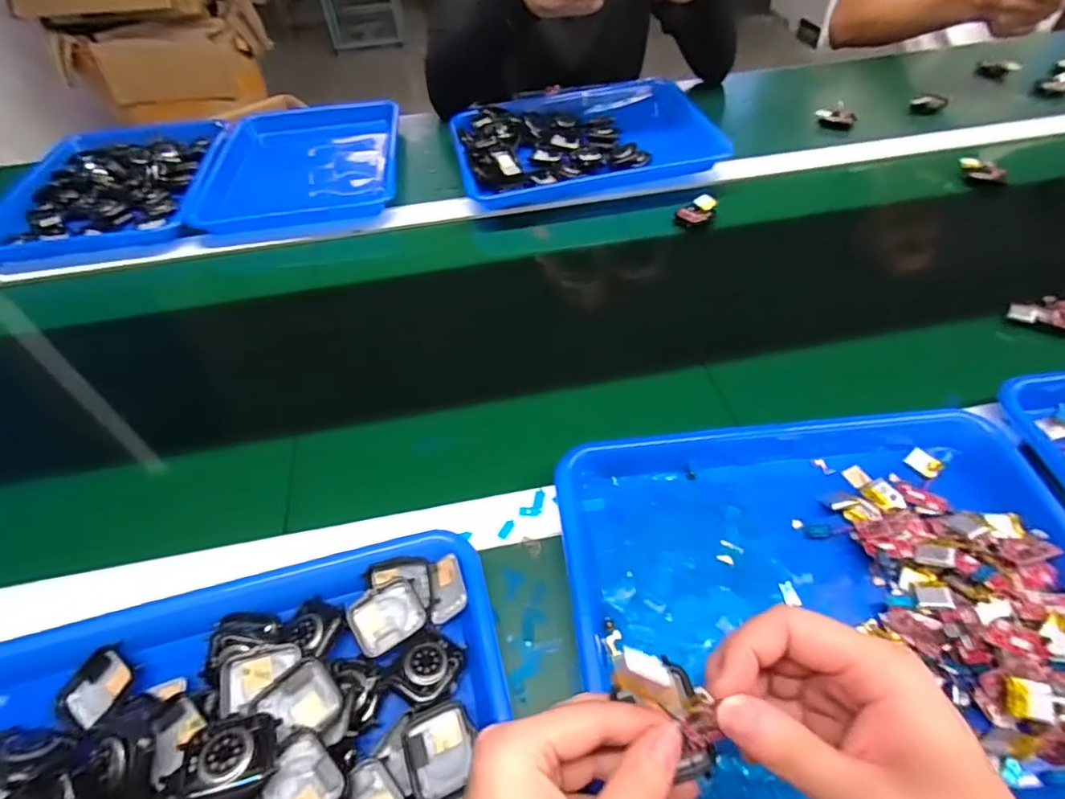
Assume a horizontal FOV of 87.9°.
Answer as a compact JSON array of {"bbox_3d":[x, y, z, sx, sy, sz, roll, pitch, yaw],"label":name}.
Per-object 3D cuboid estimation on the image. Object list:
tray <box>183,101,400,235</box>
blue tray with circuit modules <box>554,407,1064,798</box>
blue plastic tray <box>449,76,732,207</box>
[{"bbox_3d":[-0.317,-0.337,0.779,0.255,0.036,0.327,-10,51,-5],"label":"tray"},{"bbox_3d":[0.193,0.119,0.359,0.334,0.039,0.270,-6,51,-1],"label":"blue tray with circuit modules"},{"bbox_3d":[0.065,-0.368,0.764,0.342,0.038,0.255,-10,51,-4],"label":"blue plastic tray"}]

